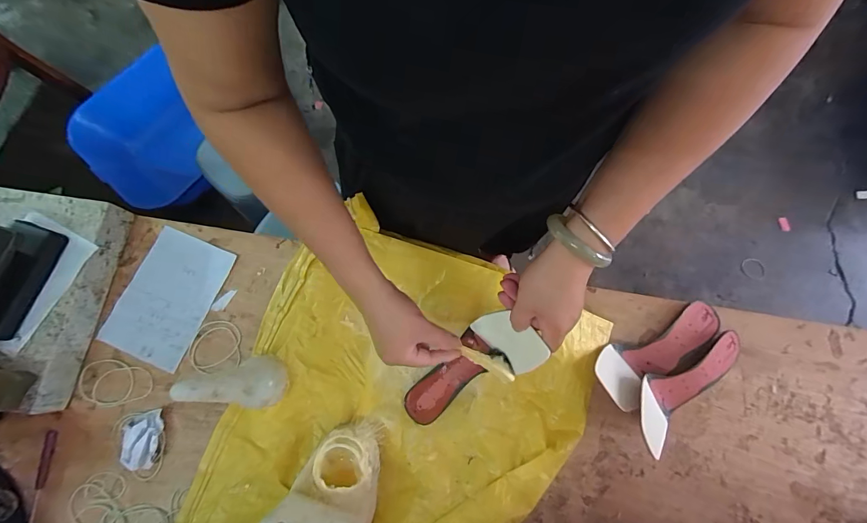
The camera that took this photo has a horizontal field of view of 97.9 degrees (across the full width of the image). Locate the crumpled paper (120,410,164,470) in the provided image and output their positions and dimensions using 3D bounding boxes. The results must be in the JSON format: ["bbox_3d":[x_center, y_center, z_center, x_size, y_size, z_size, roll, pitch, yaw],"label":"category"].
[{"bbox_3d":[-0.398,0.245,0.517,0.035,0.033,0.071,-4,76,0],"label":"crumpled paper"}]

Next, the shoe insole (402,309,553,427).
[{"bbox_3d":[0.043,0.145,0.495,0.215,0.025,0.082,-43,77,21],"label":"shoe insole"}]

